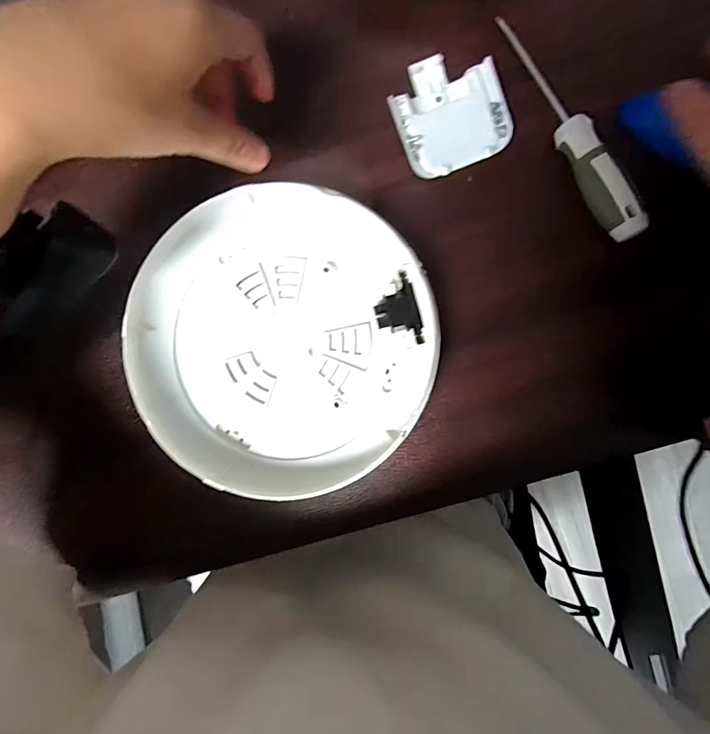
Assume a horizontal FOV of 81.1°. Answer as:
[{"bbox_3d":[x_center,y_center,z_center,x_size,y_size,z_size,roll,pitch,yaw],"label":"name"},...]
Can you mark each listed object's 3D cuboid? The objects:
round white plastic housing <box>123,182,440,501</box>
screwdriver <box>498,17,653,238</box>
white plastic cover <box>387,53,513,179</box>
[{"bbox_3d":[-0.049,-0.017,0.289,0.196,0.042,0.199,0,89,4],"label":"round white plastic housing"},{"bbox_3d":[0.145,-0.163,0.277,0.020,0.020,0.170,-24,87,3],"label":"screwdriver"},{"bbox_3d":[0.065,-0.180,0.296,0.074,0.021,0.080,-21,87,3],"label":"white plastic cover"}]

